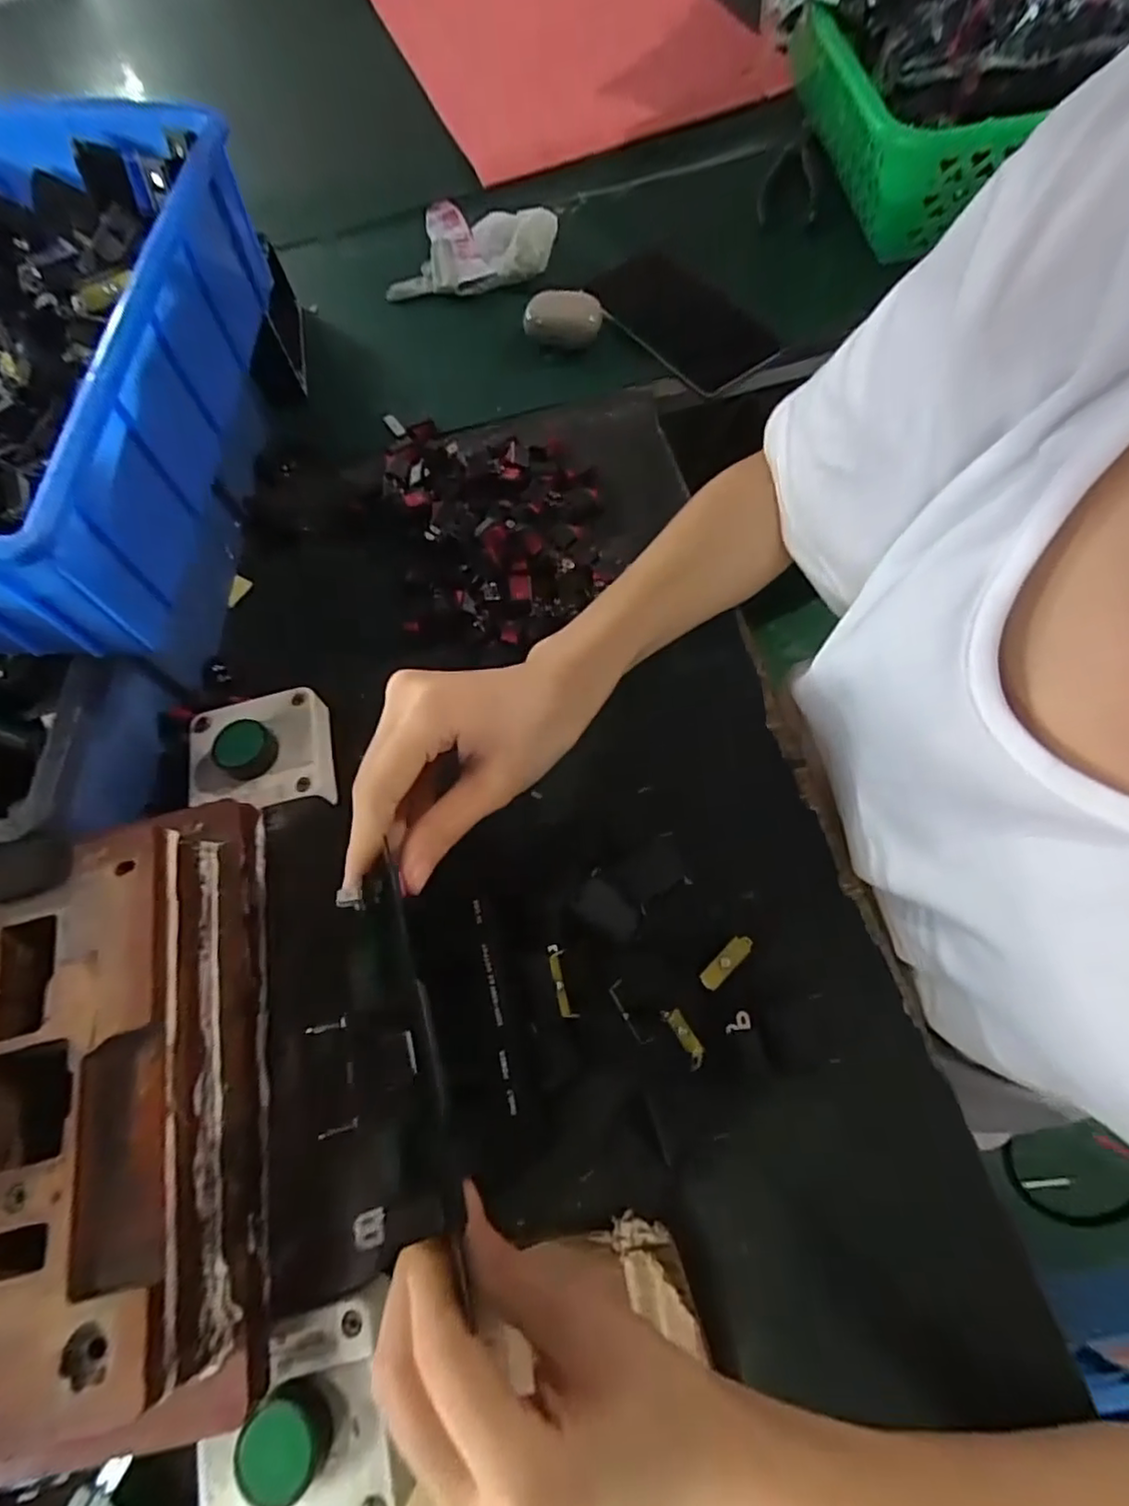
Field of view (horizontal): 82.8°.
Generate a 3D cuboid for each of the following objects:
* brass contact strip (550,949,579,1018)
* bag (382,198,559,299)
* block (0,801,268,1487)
[{"bbox_3d":[-0.001,0.108,0.299,0.008,0.006,0.031,-13,66,-3],"label":"brass contact strip"},{"bbox_3d":[-0.079,-0.436,0.551,0.125,0.034,0.093,12,68,11],"label":"bag"},{"bbox_3d":[-0.170,0.120,0.233,0.100,0.051,0.211,-13,66,0],"label":"block"}]

